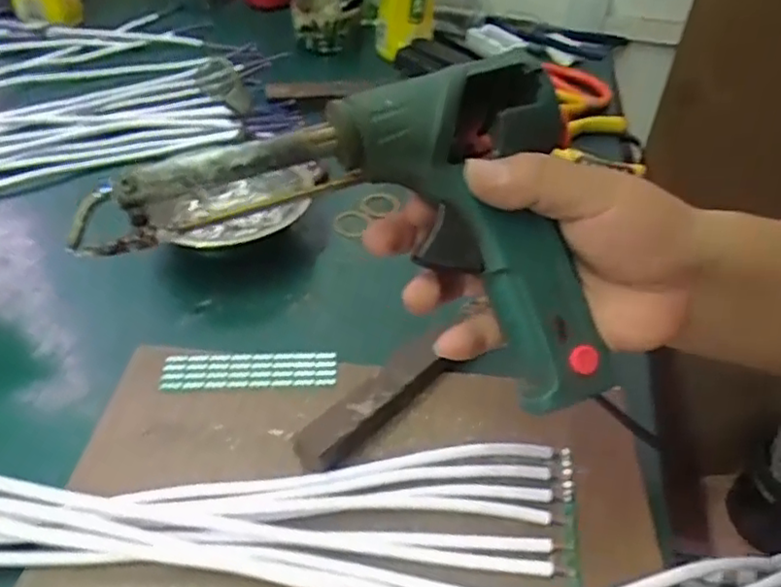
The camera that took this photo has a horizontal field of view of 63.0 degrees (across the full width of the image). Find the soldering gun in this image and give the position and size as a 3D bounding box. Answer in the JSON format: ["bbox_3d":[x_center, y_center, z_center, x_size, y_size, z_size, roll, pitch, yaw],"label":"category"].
[{"bbox_3d":[-0.002,-0.042,0.261,0.202,0.050,0.120,18,87,-11],"label":"soldering gun"}]

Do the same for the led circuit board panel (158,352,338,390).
[{"bbox_3d":[-0.085,0.046,0.386,0.102,0.004,0.026,-1,44,-5],"label":"led circuit board panel"}]

